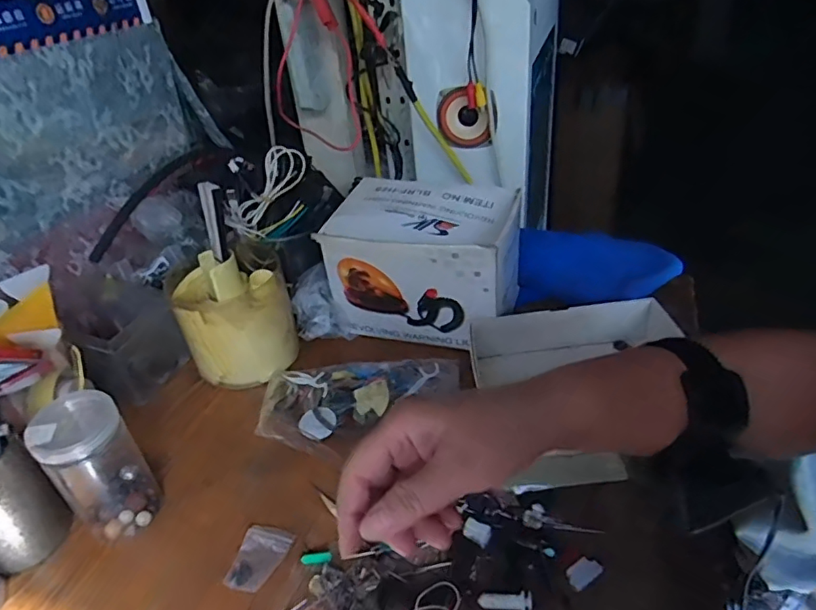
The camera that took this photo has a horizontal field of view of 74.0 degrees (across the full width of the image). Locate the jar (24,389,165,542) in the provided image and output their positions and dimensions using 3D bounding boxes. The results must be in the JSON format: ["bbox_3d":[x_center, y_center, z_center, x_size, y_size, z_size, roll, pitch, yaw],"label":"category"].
[{"bbox_3d":[-0.257,0.137,0.456,0.062,0.121,0.054,-29,40,-30],"label":"jar"}]

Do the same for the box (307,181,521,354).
[{"bbox_3d":[0.021,-0.052,0.647,0.197,0.141,0.138,6,36,17],"label":"box"}]

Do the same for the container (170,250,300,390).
[{"bbox_3d":[-0.196,0.015,0.627,0.120,0.125,0.112,-17,36,-15],"label":"container"}]

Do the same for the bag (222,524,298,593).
[{"bbox_3d":[-0.122,0.206,0.442,0.039,0.006,0.052,6,36,17],"label":"bag"}]

